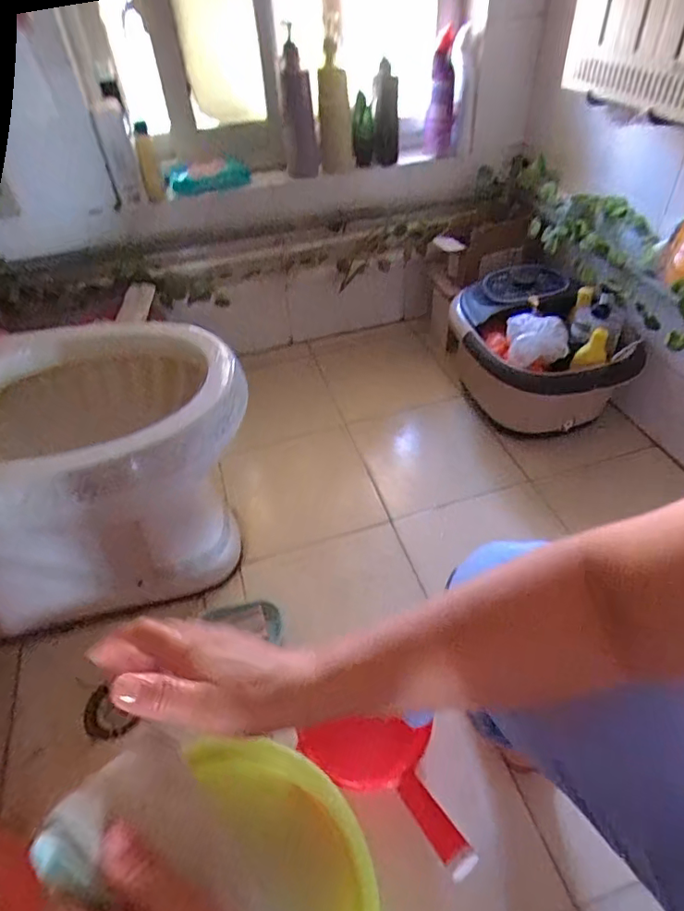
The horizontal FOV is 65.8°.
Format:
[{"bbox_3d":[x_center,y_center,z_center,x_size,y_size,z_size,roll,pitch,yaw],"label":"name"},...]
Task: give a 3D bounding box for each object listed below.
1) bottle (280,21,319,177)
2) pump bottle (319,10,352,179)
[{"bbox_3d":[-0.105,-0.811,1.259,0.077,0.281,0.069,-6,45,0],"label":"bottle"},{"bbox_3d":[-0.020,-0.832,1.246,0.077,0.287,0.090,-3,46,4],"label":"pump bottle"}]

